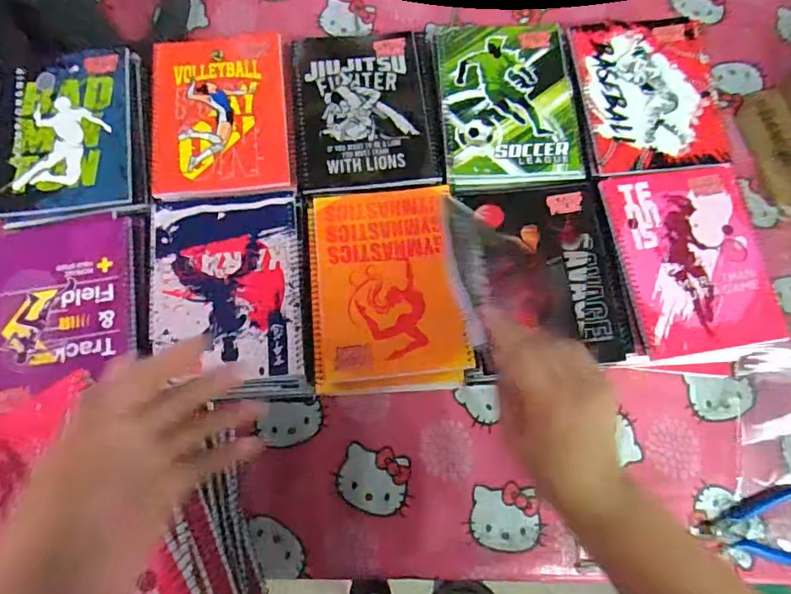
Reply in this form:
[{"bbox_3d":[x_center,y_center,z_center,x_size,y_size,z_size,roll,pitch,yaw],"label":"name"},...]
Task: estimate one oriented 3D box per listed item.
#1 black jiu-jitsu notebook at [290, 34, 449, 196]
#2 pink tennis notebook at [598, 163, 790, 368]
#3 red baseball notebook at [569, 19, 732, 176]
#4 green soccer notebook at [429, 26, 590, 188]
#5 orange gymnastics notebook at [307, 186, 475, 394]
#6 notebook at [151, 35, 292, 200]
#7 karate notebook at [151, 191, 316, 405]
[{"bbox_3d":[-0.033,-0.215,0.594,0.161,0.008,0.201,-5,75,-2],"label":"black jiu-jitsu notebook"},{"bbox_3d":[0.315,-0.039,0.548,0.152,0.009,0.204,-9,76,-3],"label":"pink tennis notebook"},{"bbox_3d":[0.293,-0.238,0.600,0.152,0.008,0.190,-5,75,-2],"label":"red baseball notebook"},{"bbox_3d":[0.128,-0.229,0.598,0.152,0.011,0.205,-3,75,-1],"label":"green soccer notebook"},{"bbox_3d":[-0.010,-0.012,0.537,0.150,0.008,0.207,-4,75,-2],"label":"orange gymnastics notebook"},{"bbox_3d":[-0.200,-0.214,0.592,0.151,0.007,0.206,-5,75,-2],"label":"notebook"},{"bbox_3d":[-0.172,-0.001,0.533,0.156,0.008,0.219,-6,75,-2],"label":"karate notebook"}]

